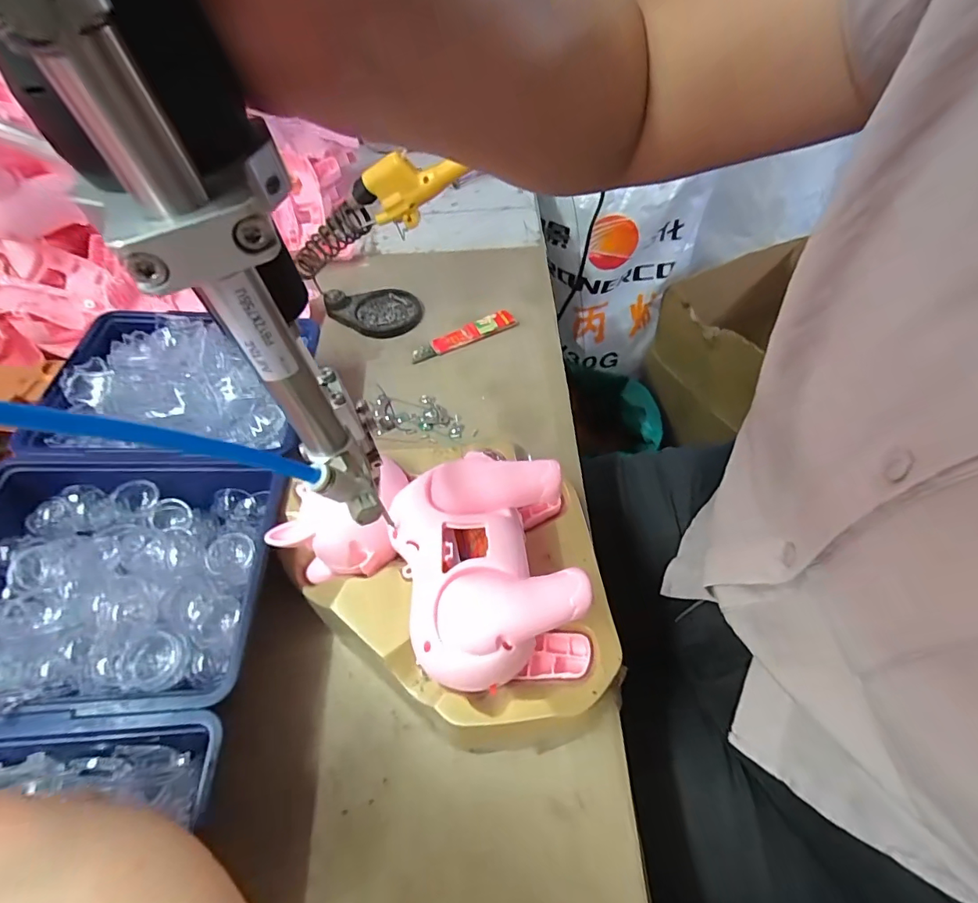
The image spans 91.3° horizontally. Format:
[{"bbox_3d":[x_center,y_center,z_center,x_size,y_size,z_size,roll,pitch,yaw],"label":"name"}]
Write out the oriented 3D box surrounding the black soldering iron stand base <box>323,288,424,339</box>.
[{"bbox_3d":[-0.114,-0.142,0.476,0.092,0.022,0.066,-9,53,-4],"label":"black soldering iron stand base"}]

